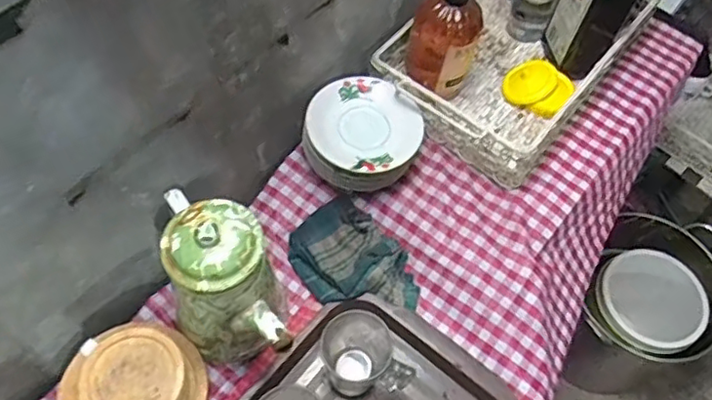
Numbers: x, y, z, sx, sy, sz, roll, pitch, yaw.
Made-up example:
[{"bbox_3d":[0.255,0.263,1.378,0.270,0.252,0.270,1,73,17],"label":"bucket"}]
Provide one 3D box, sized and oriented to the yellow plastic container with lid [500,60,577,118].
[{"bbox_3d":[0.266,-0.165,0.892,0.094,0.050,0.075,37,64,17],"label":"yellow plastic container with lid"}]

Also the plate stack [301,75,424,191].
[{"bbox_3d":[0.004,-0.080,0.814,0.145,0.089,0.138,37,63,17],"label":"plate stack"}]

